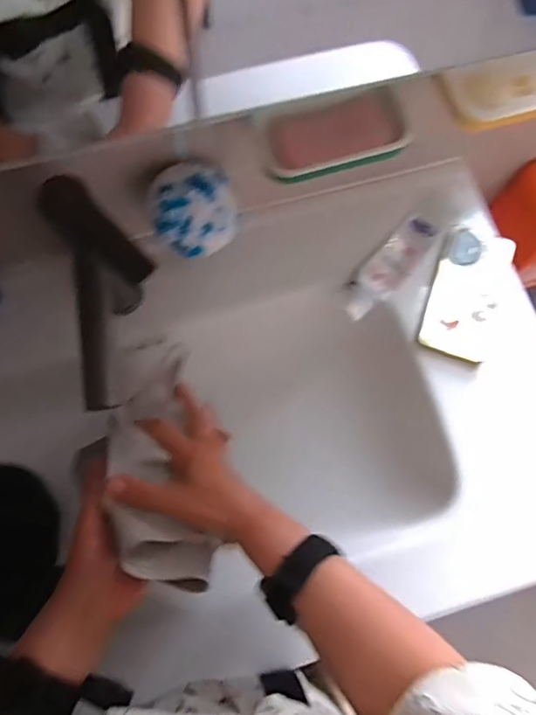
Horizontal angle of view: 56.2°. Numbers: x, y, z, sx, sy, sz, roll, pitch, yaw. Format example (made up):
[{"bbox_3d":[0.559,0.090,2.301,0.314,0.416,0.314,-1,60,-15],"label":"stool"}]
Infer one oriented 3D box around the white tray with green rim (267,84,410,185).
[{"bbox_3d":[0.058,-0.189,0.435,0.123,0.018,0.065,-19,75,-8],"label":"white tray with green rim"}]

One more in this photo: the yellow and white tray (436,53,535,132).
[{"bbox_3d":[0.223,-0.239,0.446,0.129,0.024,0.059,-12,74,-6],"label":"yellow and white tray"}]

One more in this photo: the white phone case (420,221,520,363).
[{"bbox_3d":[0.231,-0.075,0.581,0.078,0.011,0.157,19,74,4],"label":"white phone case"}]

